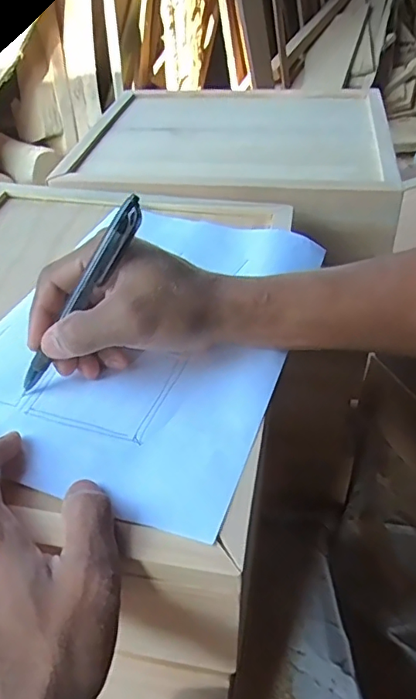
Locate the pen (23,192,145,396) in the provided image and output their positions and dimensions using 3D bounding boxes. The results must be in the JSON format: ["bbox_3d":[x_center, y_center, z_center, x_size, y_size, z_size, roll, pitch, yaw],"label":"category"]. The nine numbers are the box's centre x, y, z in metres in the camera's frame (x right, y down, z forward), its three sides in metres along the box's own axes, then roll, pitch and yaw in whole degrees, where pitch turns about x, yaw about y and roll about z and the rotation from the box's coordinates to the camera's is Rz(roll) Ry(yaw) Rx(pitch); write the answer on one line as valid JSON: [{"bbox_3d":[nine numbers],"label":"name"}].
[{"bbox_3d":[-0.076,-0.030,0.320,0.011,0.136,0.011,19,22,-47],"label":"pen"}]

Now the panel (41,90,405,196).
[{"bbox_3d":[0.034,-0.268,0.648,0.344,0.022,0.320,6,43,8],"label":"panel"}]

